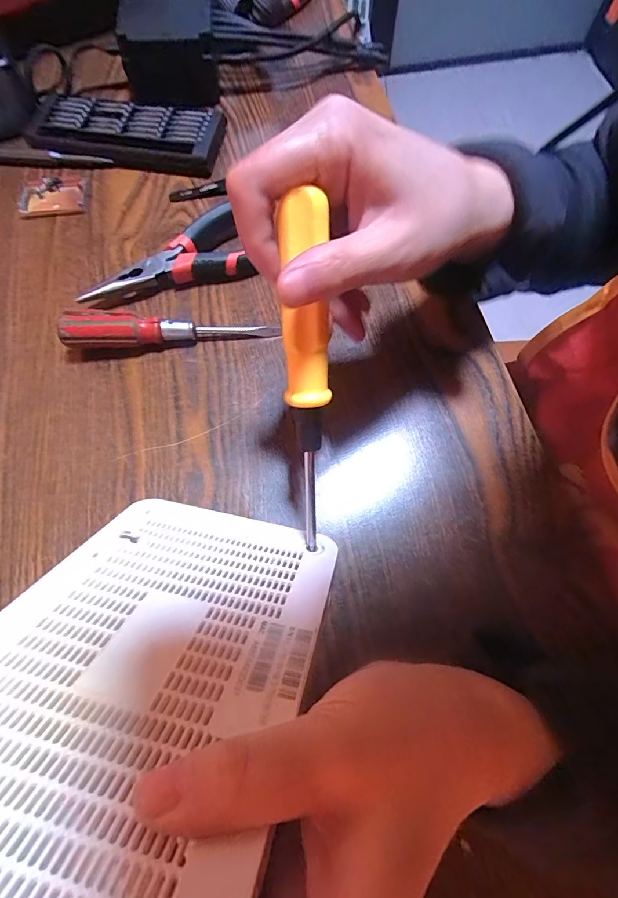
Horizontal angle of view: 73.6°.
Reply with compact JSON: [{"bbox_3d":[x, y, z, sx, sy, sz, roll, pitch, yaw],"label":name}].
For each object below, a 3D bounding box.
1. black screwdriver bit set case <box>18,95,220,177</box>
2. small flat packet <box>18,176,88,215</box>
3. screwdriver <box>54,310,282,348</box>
[{"bbox_3d":[-0.158,-0.277,0.357,0.160,0.017,0.069,7,69,3],"label":"black screwdriver bit set case"},{"bbox_3d":[-0.212,-0.211,0.346,0.054,0.007,0.045,-4,69,-2],"label":"small flat packet"},{"bbox_3d":[-0.090,-0.083,0.275,0.136,0.025,0.021,-7,69,-3],"label":"screwdriver"}]

